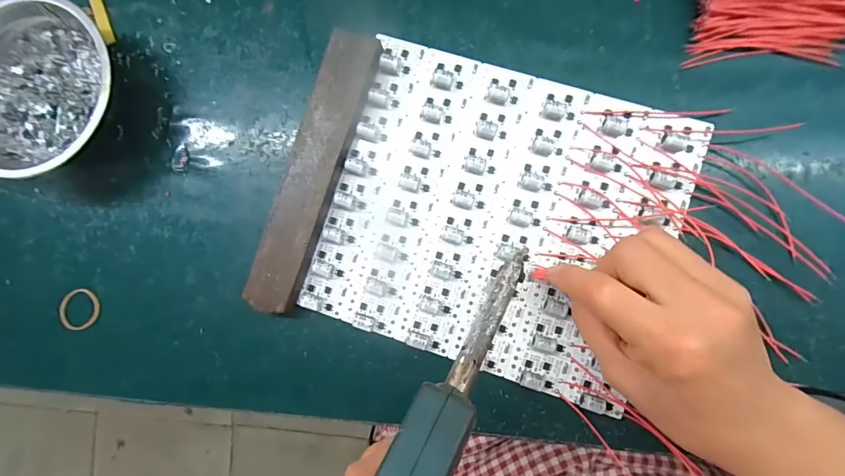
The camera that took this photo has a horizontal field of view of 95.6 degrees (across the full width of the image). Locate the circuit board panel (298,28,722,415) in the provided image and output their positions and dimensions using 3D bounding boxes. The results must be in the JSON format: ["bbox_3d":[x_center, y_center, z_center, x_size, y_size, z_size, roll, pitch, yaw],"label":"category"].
[{"bbox_3d":[0.050,-0.014,0.261,0.224,0.011,0.197,18,90,5],"label":"circuit board panel"}]

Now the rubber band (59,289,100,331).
[{"bbox_3d":[-0.260,0.054,0.288,0.030,0.005,0.031,-4,88,5],"label":"rubber band"}]

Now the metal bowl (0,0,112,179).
[{"bbox_3d":[-0.270,-0.105,0.275,0.115,0.042,0.119,0,88,5],"label":"metal bowl"}]

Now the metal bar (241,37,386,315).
[{"bbox_3d":[-0.076,-0.047,0.269,0.034,0.017,0.199,19,90,5],"label":"metal bar"}]

